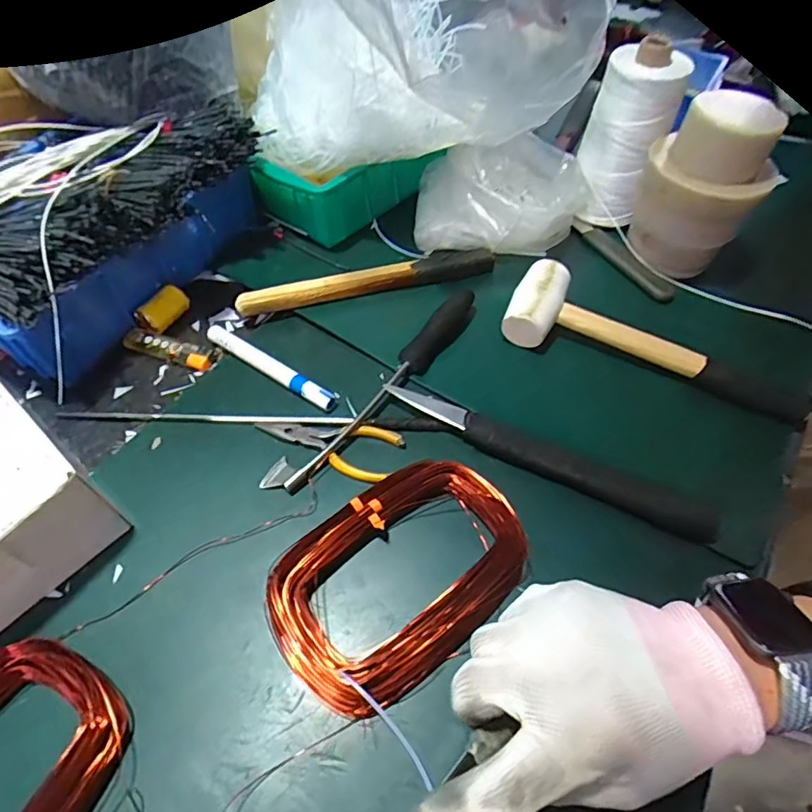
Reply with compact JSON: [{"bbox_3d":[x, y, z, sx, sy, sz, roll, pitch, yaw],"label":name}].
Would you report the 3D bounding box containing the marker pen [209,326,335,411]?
[{"bbox_3d":[-0.121,-0.037,0.462,0.145,0.015,0.014,31,60,18],"label":"marker pen"}]

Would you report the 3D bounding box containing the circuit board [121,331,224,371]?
[{"bbox_3d":[-0.217,-0.054,0.481,0.089,0.014,0.025,16,61,6],"label":"circuit board"}]

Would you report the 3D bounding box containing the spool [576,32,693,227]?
[{"bbox_3d":[0.219,-0.270,0.533,0.078,0.142,0.088,20,57,12],"label":"spool"}]

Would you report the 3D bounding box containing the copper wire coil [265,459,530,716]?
[{"bbox_3d":[-0.003,0.113,0.360,0.175,0.032,0.119,-34,63,-22],"label":"copper wire coil"}]

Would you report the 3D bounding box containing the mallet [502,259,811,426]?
[{"bbox_3d":[0.221,-0.053,0.463,0.263,0.053,0.077,19,57,12],"label":"mallet"}]

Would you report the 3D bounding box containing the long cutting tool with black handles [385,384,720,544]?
[{"bbox_3d":[0.104,0.041,0.404,0.257,0.029,0.020,23,58,14],"label":"long cutting tool with black handles"}]

